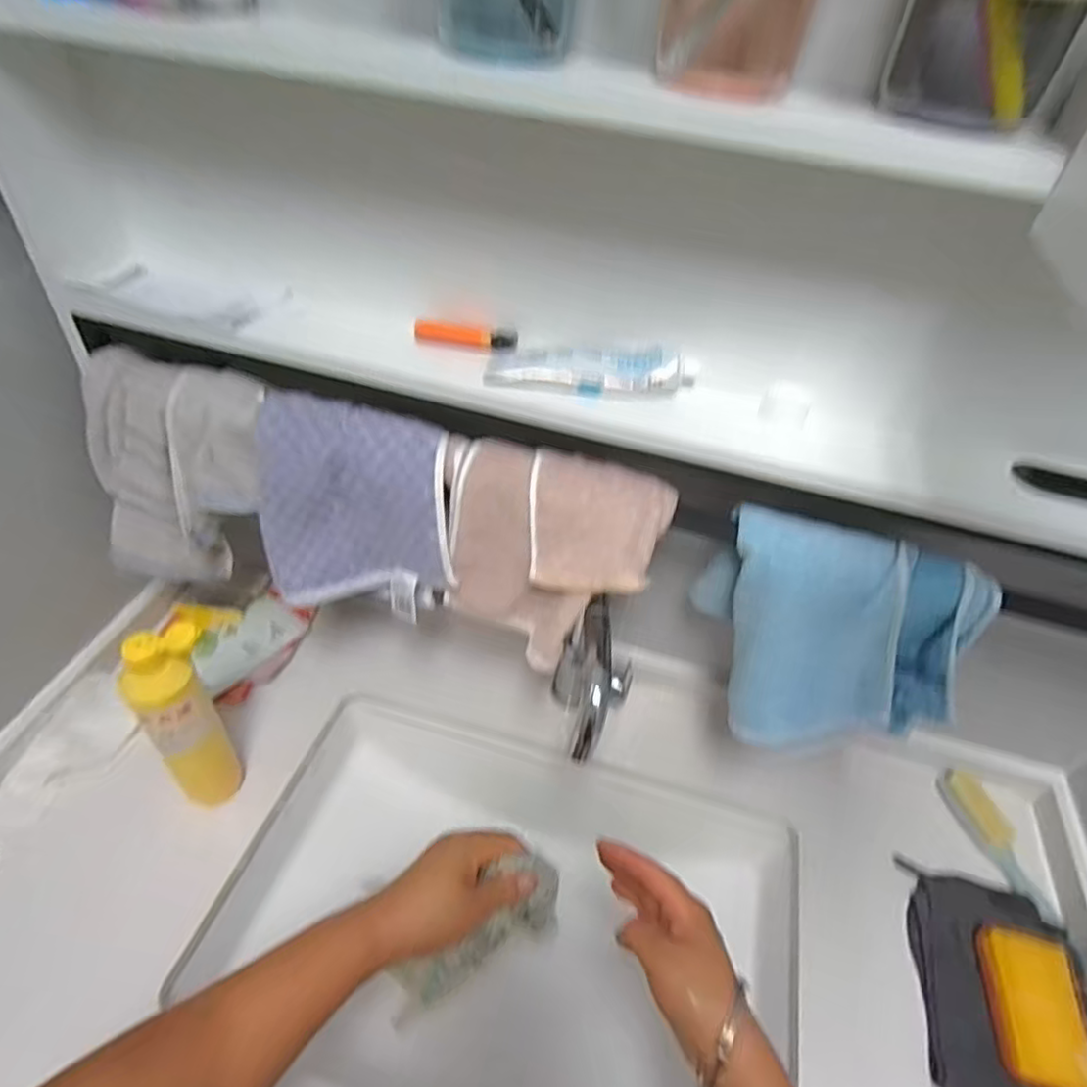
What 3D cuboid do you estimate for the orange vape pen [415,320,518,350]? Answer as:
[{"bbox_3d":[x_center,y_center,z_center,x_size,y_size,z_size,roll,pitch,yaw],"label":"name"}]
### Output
[{"bbox_3d":[-0.062,-0.167,0.524,0.081,0.014,0.018,5,43,-2],"label":"orange vape pen"}]

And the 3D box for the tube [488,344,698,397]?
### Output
[{"bbox_3d":[0.039,-0.136,0.497,0.161,0.033,0.045,7,43,-1],"label":"tube"}]

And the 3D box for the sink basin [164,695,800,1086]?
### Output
[{"bbox_3d":[-0.029,0.377,0.662,0.528,0.177,0.349,14,44,6],"label":"sink basin"}]

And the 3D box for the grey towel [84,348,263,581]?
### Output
[{"bbox_3d":[-0.340,-0.054,0.616,0.185,0.215,0.086,15,44,7],"label":"grey towel"}]

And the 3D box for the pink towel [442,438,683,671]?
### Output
[{"bbox_3d":[-0.002,0.014,0.548,0.178,0.165,0.090,16,44,9],"label":"pink towel"}]

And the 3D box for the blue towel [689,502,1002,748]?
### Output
[{"bbox_3d":[0.224,0.079,0.532,0.195,0.182,0.084,21,45,14],"label":"blue towel"}]

